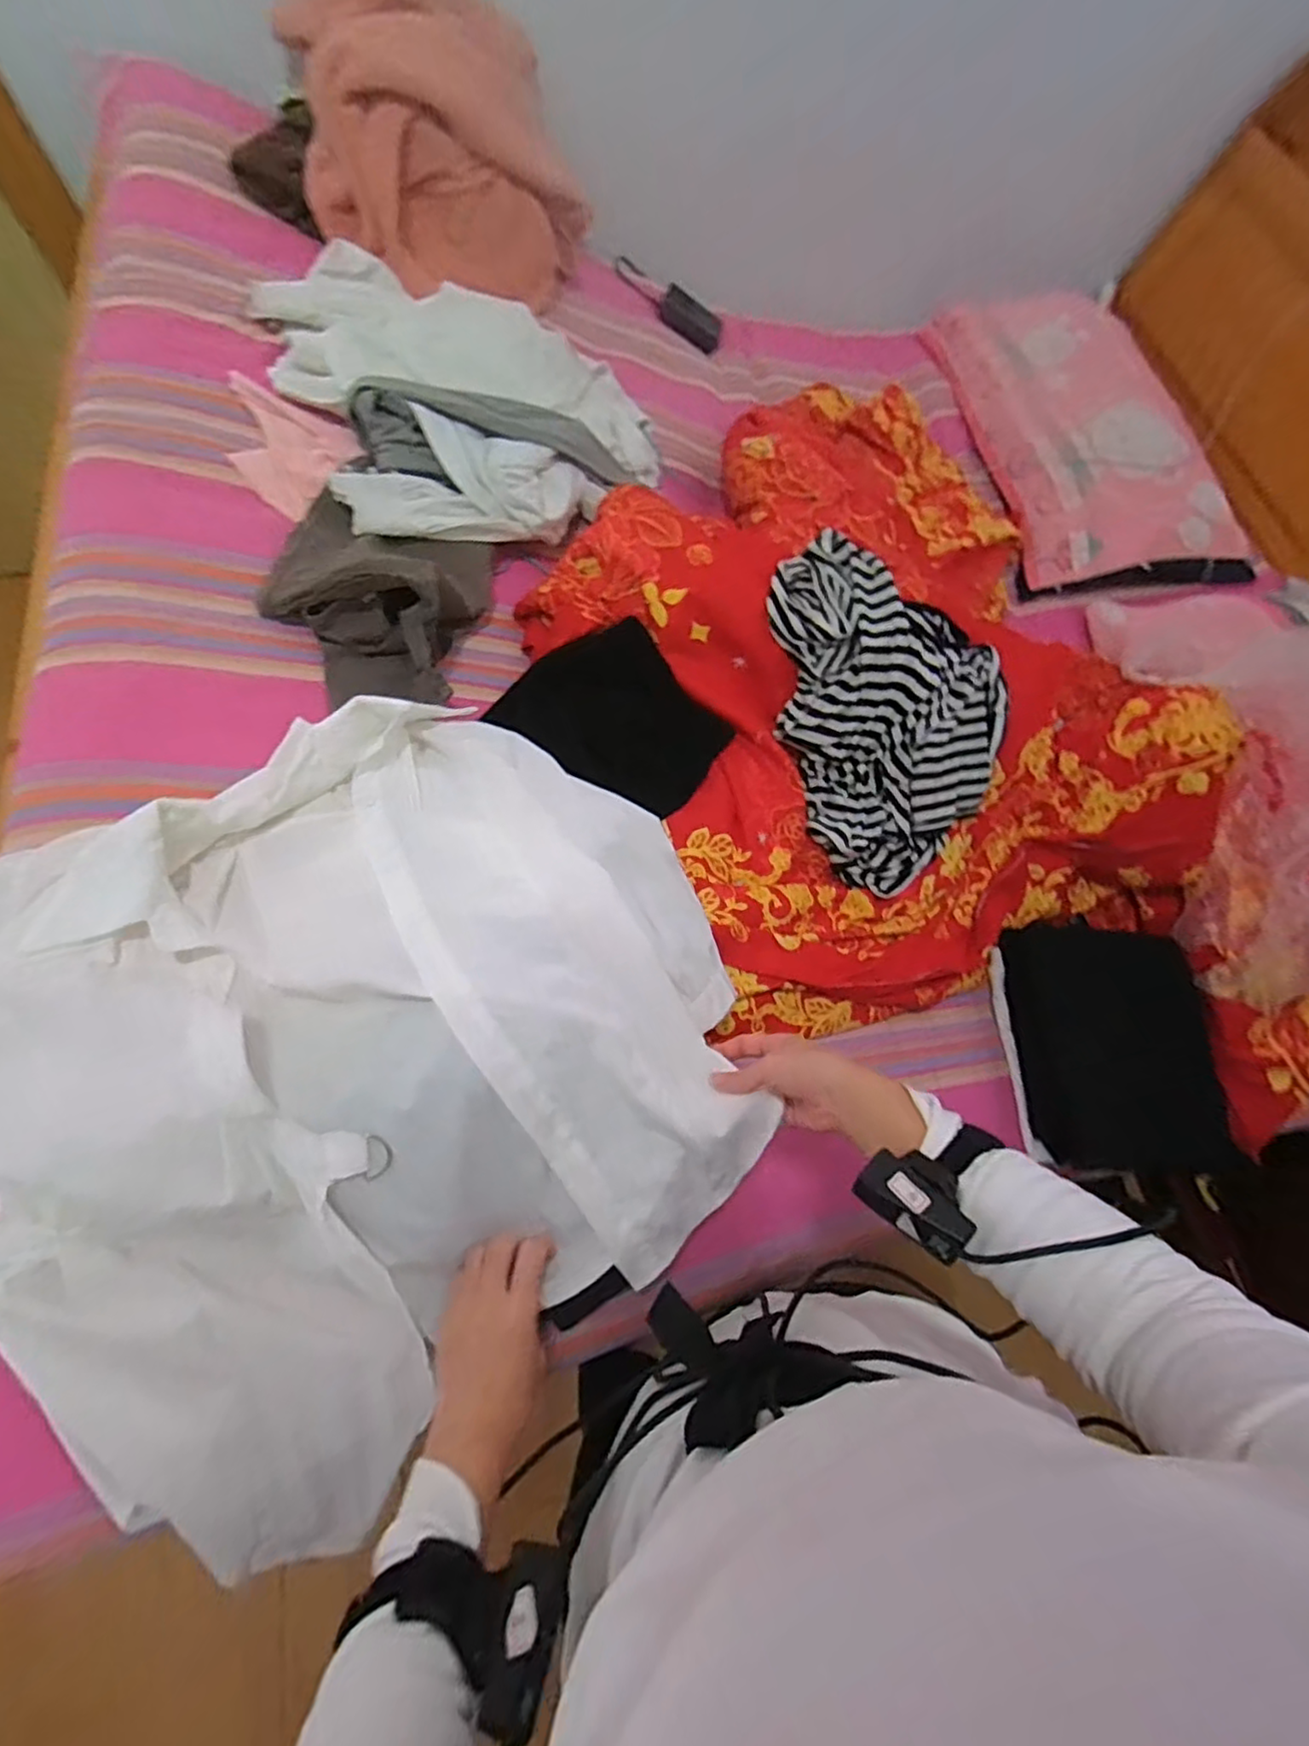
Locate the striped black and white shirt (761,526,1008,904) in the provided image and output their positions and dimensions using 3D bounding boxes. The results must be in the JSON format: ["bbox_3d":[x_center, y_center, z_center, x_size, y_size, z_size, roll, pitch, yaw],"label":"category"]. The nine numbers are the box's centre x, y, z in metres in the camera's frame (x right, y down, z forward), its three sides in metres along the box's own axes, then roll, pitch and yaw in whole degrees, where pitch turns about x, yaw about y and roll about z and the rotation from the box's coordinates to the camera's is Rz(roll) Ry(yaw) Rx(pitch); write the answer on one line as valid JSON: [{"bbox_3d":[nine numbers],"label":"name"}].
[{"bbox_3d":[0.327,-0.217,0.909,0.330,0.060,0.473,-6,96,-8],"label":"striped black and white shirt"}]

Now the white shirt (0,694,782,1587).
[{"bbox_3d":[-0.211,0.117,0.548,0.536,0.130,0.537,-36,74,-15],"label":"white shirt"}]

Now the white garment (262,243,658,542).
[{"bbox_3d":[-0.231,-0.664,0.972,0.502,0.201,0.488,-22,71,-11],"label":"white garment"}]

